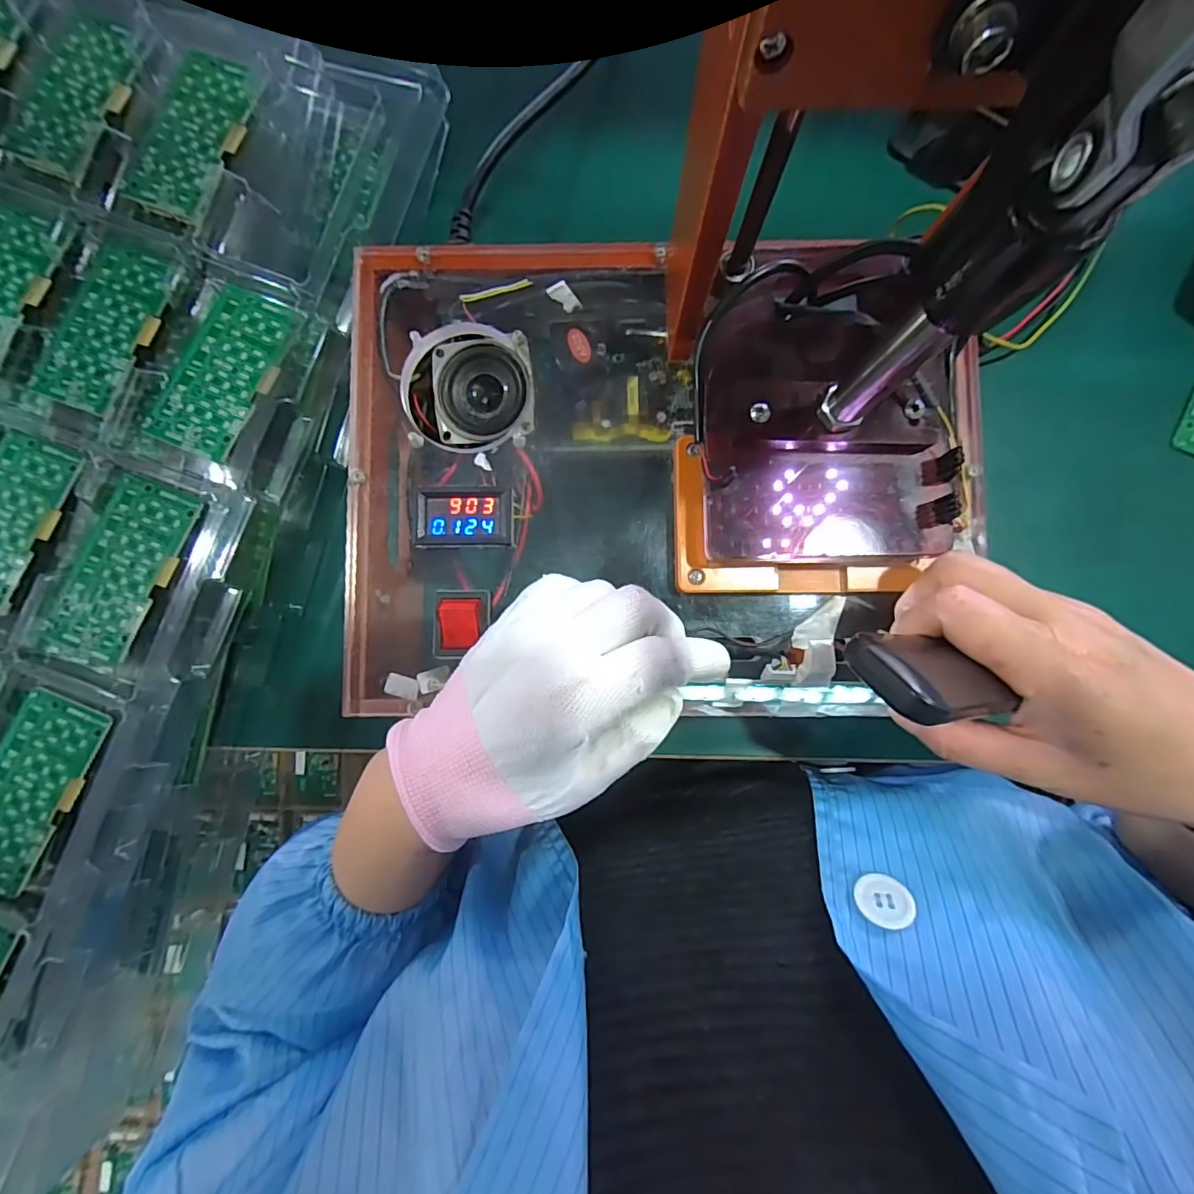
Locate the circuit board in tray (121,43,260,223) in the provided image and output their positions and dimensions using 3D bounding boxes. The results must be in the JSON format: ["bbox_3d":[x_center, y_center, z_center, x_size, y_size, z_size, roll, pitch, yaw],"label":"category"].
[{"bbox_3d":[-0.224,-0.255,0.282,0.050,0.009,0.099,17,88,2],"label":"circuit board in tray"}]

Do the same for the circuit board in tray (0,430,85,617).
[{"bbox_3d":[-0.321,-0.034,0.271,0.048,0.007,0.107,21,88,2],"label":"circuit board in tray"}]

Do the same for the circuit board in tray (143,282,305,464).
[{"bbox_3d":[-0.203,-0.122,0.278,0.048,0.010,0.093,23,88,2],"label":"circuit board in tray"}]

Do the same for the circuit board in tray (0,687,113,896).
[{"bbox_3d":[-0.296,0.100,0.263,0.049,0.008,0.092,21,88,2],"label":"circuit board in tray"}]

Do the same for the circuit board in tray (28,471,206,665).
[{"bbox_3d":[-0.257,-0.013,0.273,0.053,0.010,0.104,20,88,2],"label":"circuit board in tray"}]

